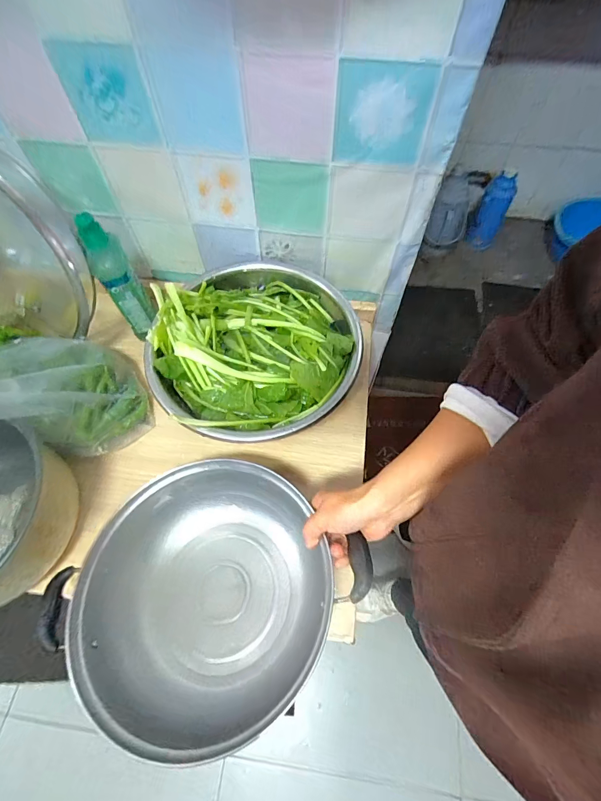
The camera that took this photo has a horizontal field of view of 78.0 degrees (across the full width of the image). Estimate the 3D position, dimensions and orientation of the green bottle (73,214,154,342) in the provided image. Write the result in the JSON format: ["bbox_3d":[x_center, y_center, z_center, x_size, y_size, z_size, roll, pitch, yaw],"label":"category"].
[{"bbox_3d":[-0.256,-0.169,0.538,0.052,0.194,0.048,-31,68,-15],"label":"green bottle"}]

